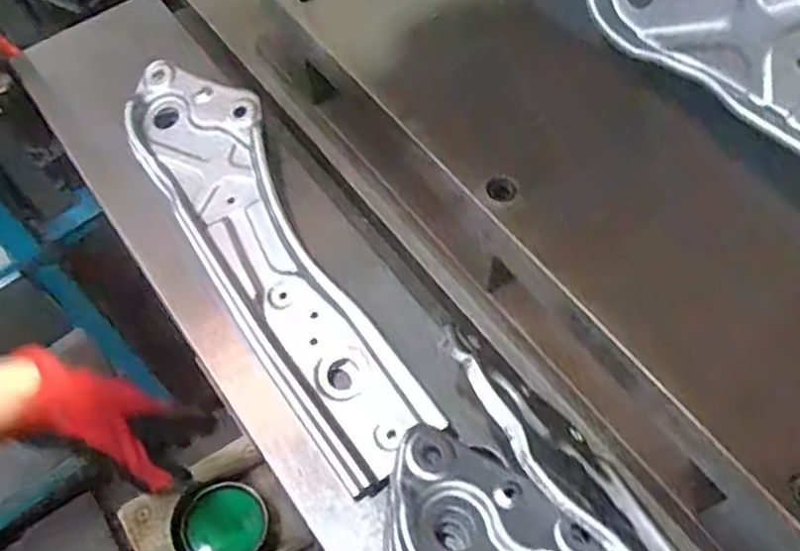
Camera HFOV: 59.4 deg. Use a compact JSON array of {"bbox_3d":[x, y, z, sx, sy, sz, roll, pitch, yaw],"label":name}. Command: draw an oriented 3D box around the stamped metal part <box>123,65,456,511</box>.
[{"bbox_3d":[-0.110,-0.029,0.578,0.106,0.041,0.429,-31,64,-15],"label":"stamped metal part"}]

